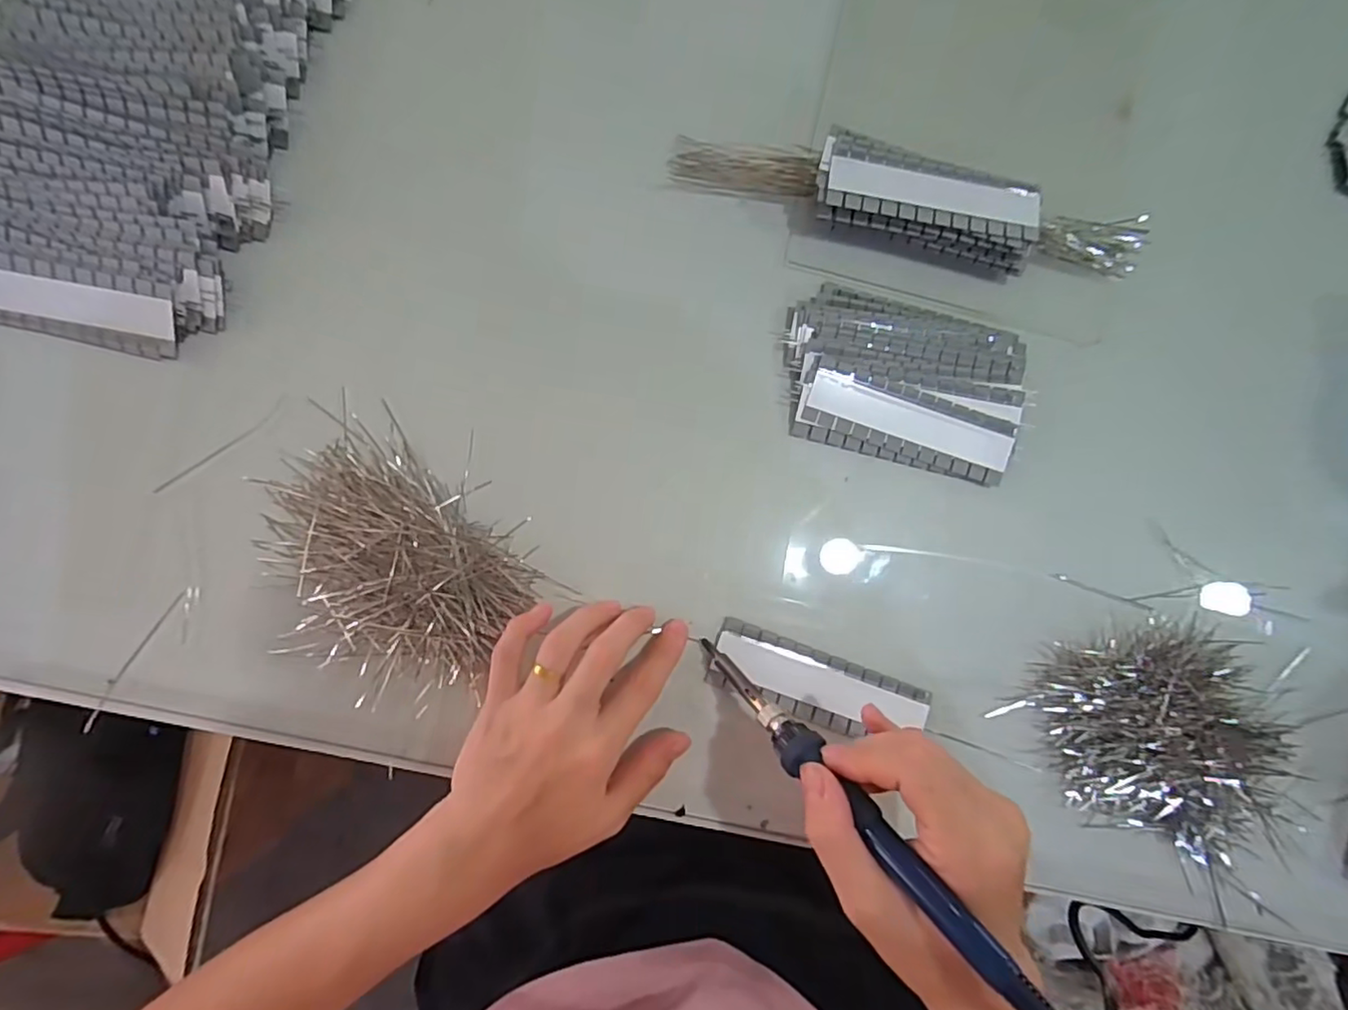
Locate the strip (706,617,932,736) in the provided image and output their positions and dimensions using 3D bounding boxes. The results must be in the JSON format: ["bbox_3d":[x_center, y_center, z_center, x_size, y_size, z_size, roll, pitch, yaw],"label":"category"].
[{"bbox_3d":[0.083,0.104,0.357,0.125,0.008,0.038,21,81,-1],"label":"strip"}]

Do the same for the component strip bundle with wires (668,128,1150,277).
[{"bbox_3d":[0.139,-0.186,0.378,0.280,0.028,0.048,14,83,-2],"label":"component strip bundle with wires"}]

